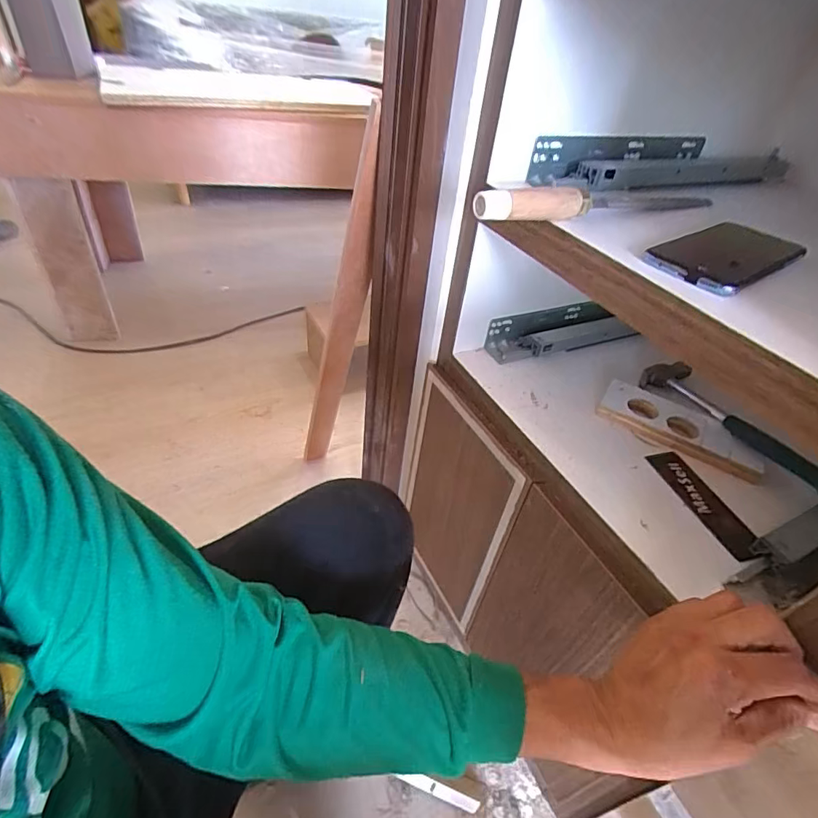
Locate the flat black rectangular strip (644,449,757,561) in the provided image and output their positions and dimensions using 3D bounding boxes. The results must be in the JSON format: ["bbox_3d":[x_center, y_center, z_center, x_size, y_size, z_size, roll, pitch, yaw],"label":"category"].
[{"bbox_3d":[0.300,0.094,0.478,0.040,0.006,0.129,-7,43,-16],"label":"flat black rectangular strip"}]

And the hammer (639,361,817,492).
[{"bbox_3d":[0.359,0.014,0.535,0.080,0.036,0.245,-4,42,-13],"label":"hammer"}]

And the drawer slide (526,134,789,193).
[{"bbox_3d":[0.315,-0.291,0.556,0.394,0.045,0.067,-15,45,-24],"label":"drawer slide"}]

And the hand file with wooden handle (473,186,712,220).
[{"bbox_3d":[0.184,-0.196,0.438,0.299,0.030,0.026,-17,46,-26],"label":"hand file with wooden handle"}]

